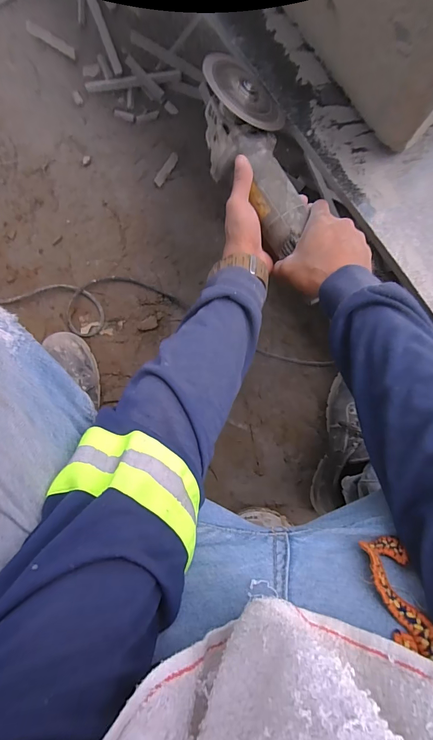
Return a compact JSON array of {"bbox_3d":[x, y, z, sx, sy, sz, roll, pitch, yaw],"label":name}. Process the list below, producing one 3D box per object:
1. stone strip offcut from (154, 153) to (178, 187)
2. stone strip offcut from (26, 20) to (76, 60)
[{"bbox_3d":[-0.095,-0.385,0.676,0.017,0.007,0.071,33,90,0],"label":"stone strip offcut"},{"bbox_3d":[-0.319,-0.634,0.675,0.121,0.006,0.021,34,90,0],"label":"stone strip offcut"}]

